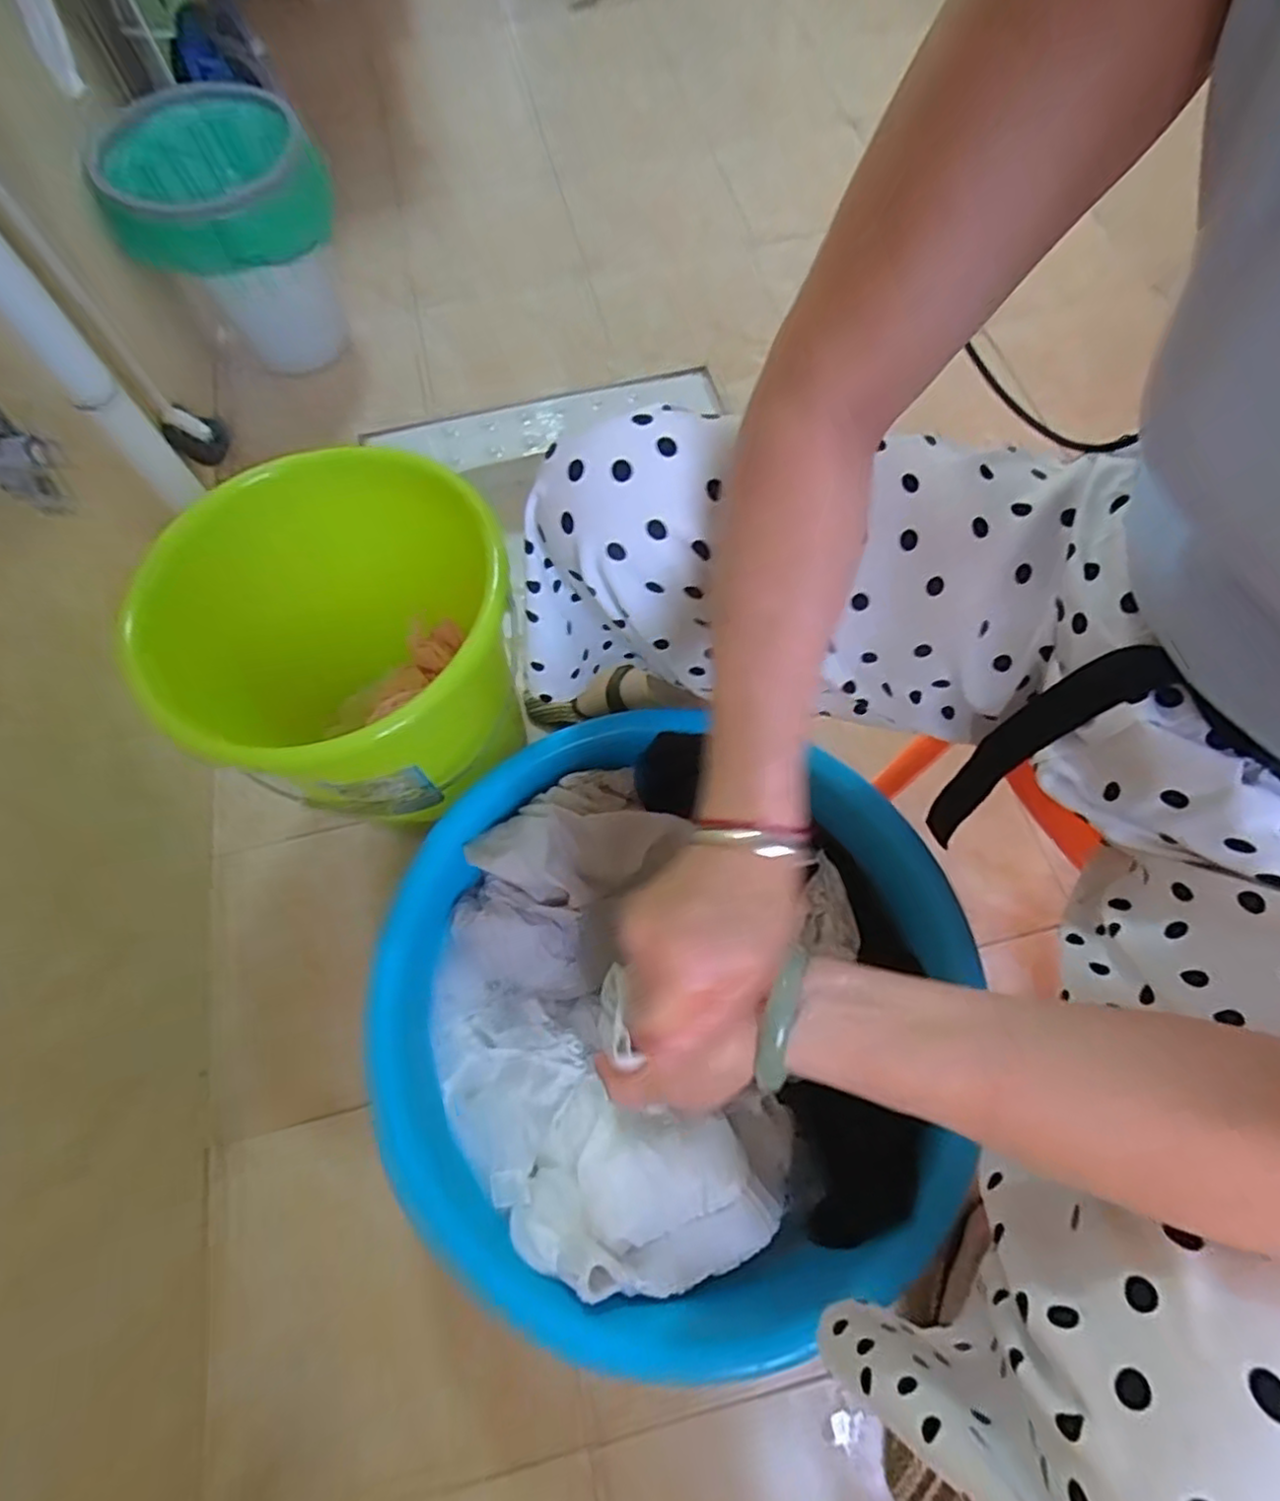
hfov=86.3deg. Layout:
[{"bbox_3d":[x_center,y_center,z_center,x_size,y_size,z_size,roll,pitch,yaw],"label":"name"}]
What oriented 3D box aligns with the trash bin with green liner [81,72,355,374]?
[{"bbox_3d":[-0.565,-0.719,0.998,0.230,0.297,0.252,-16,69,-7],"label":"trash bin with green liner"}]

